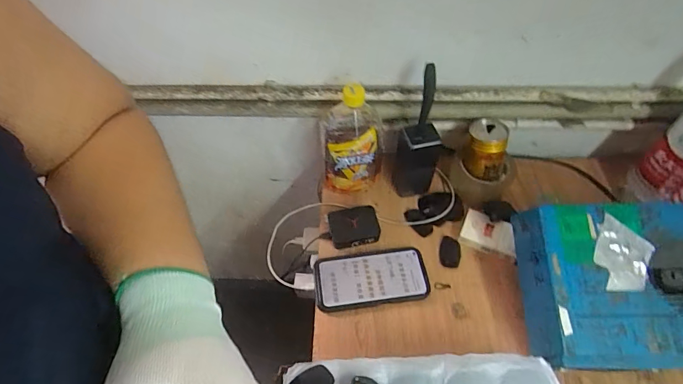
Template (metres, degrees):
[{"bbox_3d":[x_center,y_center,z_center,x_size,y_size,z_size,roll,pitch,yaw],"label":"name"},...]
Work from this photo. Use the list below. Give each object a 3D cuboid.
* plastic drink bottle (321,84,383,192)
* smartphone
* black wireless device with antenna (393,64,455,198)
[{"bbox_3d":[0.017,-0.089,0.590,0.091,0.175,0.087,-2,55,-1],"label":"plastic drink bottle"},{"bbox_3d":[0.044,0.129,0.568,0.164,0.015,0.082,-7,55,-4],"label":"smartphone"},{"bbox_3d":[0.114,-0.084,0.586,0.064,0.216,0.080,-12,55,-8],"label":"black wireless device with antenna"}]

